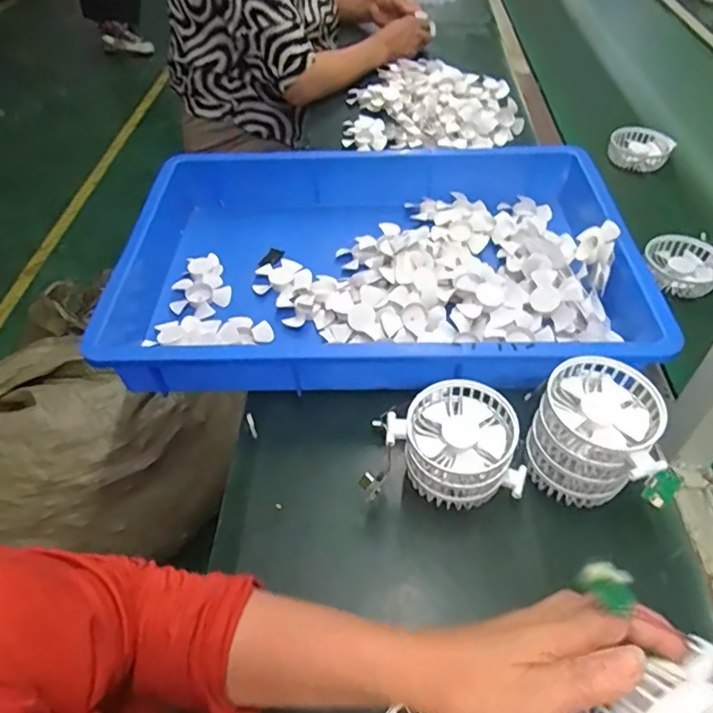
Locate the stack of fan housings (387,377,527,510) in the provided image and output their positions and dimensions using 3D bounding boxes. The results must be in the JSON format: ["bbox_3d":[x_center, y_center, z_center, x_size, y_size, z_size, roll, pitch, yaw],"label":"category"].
[{"bbox_3d":[0.087,0.083,0.477,0.104,0.074,0.095,-23,52,-19],"label":"stack of fan housings"}]

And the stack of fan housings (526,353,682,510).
[{"bbox_3d":[0.211,0.072,0.466,0.114,0.096,0.090,30,55,24],"label":"stack of fan housings"}]

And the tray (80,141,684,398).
[{"bbox_3d":[0.021,-0.104,0.664,0.585,0.114,0.379,-2,48,-2],"label":"tray"}]

